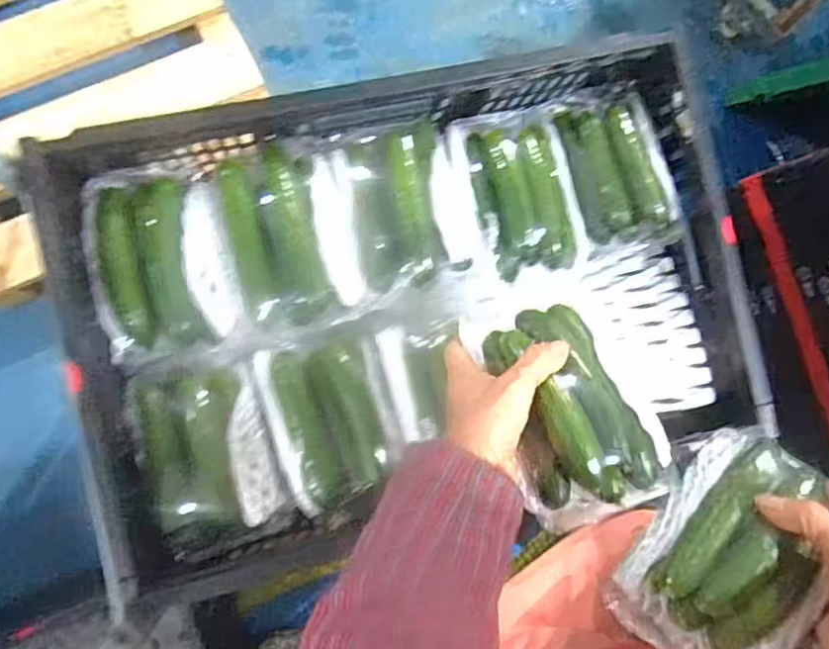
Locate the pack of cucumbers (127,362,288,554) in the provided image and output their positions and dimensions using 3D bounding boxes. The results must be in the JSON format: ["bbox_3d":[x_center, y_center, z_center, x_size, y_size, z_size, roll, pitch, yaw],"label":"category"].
[{"bbox_3d":[-0.184,0.111,0.553,0.111,0.046,0.161,-17,89,-9],"label":"pack of cucumbers"}]

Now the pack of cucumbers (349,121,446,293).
[{"bbox_3d":[-0.014,-0.109,0.586,0.082,0.052,0.152,-5,87,-9],"label":"pack of cucumbers"}]

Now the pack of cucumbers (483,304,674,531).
[{"bbox_3d":[0.112,0.068,0.458,0.094,0.067,0.153,-24,90,-9],"label":"pack of cucumbers"}]

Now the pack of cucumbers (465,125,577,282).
[{"bbox_3d":[0.106,-0.120,0.592,0.090,0.047,0.141,-11,88,-9],"label":"pack of cucumbers"}]

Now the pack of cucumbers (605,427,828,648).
[{"bbox_3d":[0.226,0.160,0.454,0.173,0.115,0.065,-46,130,-14],"label":"pack of cucumbers"}]

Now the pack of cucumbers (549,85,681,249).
[{"bbox_3d":[0.200,-0.160,0.627,0.095,0.061,0.165,-17,89,-9],"label":"pack of cucumbers"}]

